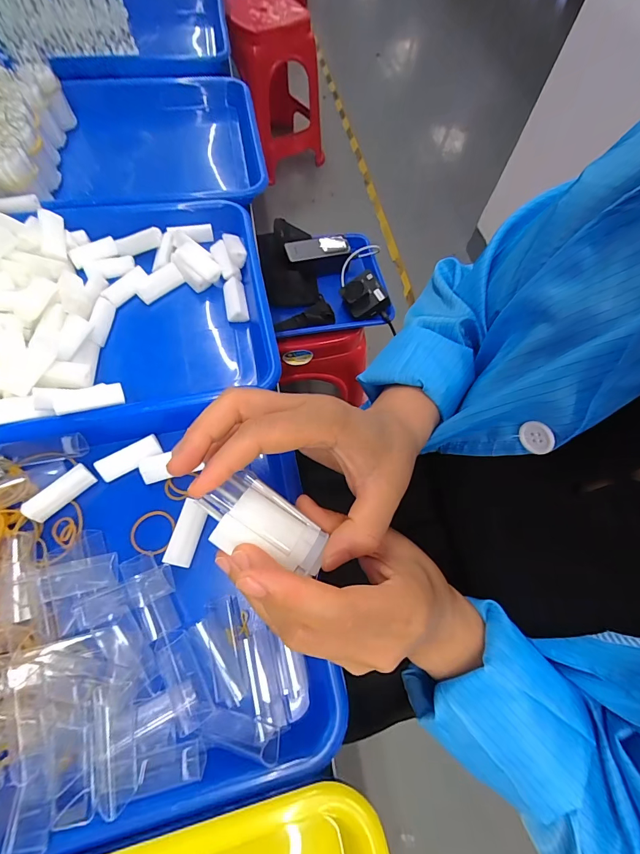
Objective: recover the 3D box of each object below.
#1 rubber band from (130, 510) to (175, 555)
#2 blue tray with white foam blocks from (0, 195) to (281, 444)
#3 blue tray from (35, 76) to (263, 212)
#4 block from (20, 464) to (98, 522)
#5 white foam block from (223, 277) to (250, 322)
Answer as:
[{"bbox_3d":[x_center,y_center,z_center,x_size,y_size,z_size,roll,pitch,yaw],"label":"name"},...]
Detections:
[{"bbox_3d":[-0.122,0.076,0.266,0.029,0.004,0.031,1,65,-3],"label":"rubber band"},{"bbox_3d":[-0.209,-0.110,0.326,0.319,0.059,0.269,-10,66,-8],"label":"blue tray with white foam blocks"},{"bbox_3d":[-0.196,-0.334,0.480,0.230,0.104,0.268,-8,66,-7],"label":"blue tray"},{"bbox_3d":[-0.188,0.047,0.267,0.015,0.016,0.046,42,69,15],"label":"block"},{"bbox_3d":[-0.083,-0.127,0.357,0.021,0.014,0.049,-11,66,-8],"label":"white foam block"}]

